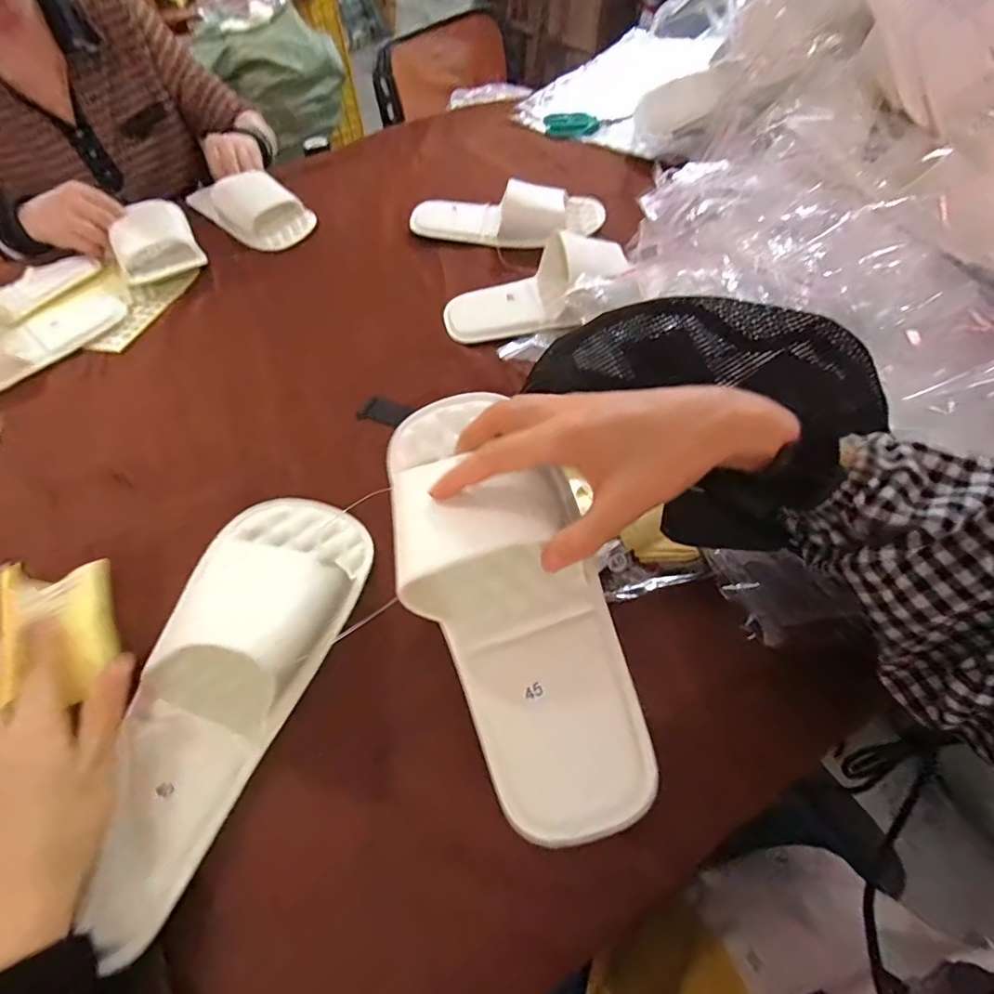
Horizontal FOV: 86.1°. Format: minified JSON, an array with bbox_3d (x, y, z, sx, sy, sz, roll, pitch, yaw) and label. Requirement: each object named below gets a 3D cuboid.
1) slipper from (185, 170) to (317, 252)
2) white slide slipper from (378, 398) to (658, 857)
[{"bbox_3d":[-0.333,-0.397,0.713,0.094,0.056,0.202,-40,59,-22],"label":"slipper"},{"bbox_3d":[0.004,0.050,0.314,0.104,0.064,0.272,-21,71,-11],"label":"white slide slipper"}]

